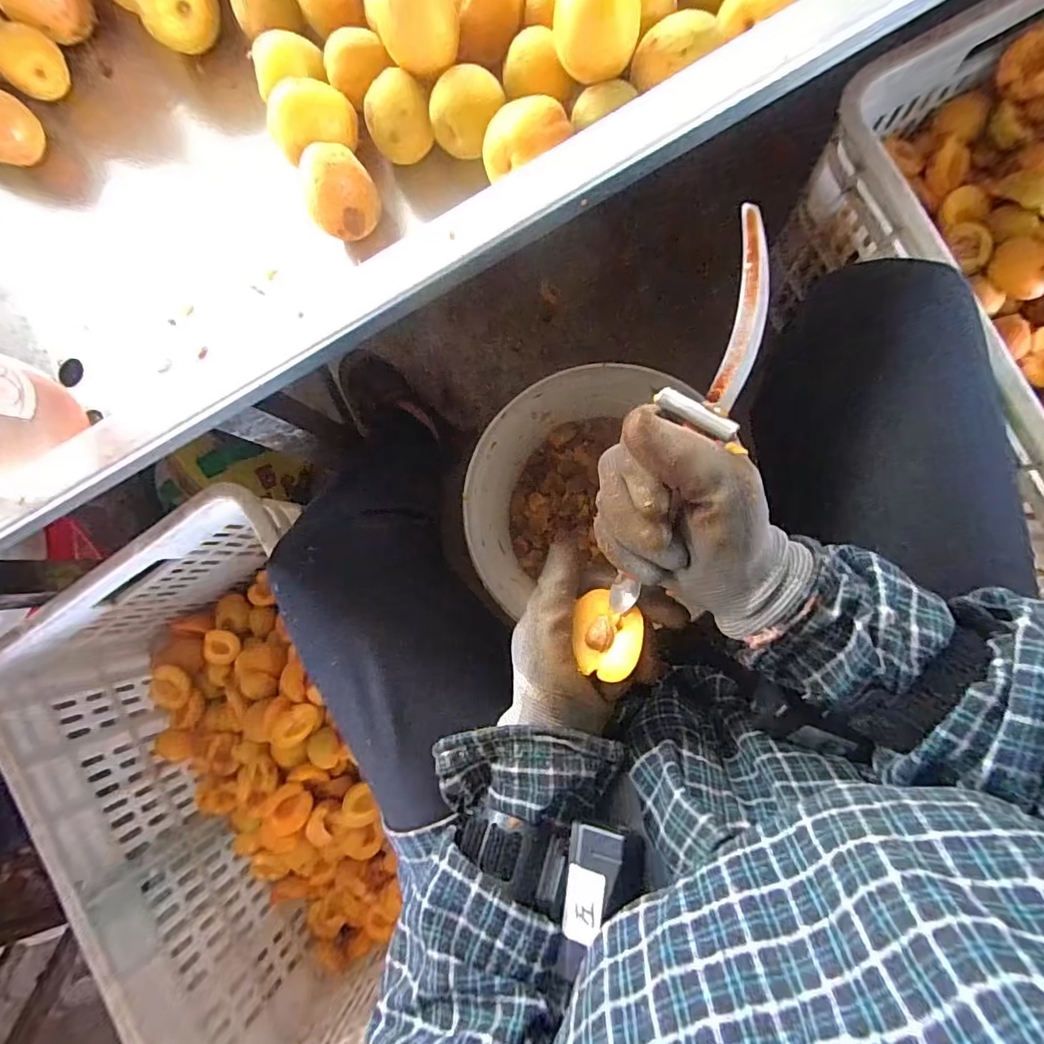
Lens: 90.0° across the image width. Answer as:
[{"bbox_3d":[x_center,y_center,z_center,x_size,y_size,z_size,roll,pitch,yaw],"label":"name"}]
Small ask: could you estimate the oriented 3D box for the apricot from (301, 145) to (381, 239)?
[{"bbox_3d":[-0.100,-0.184,0.291,0.033,0.033,0.037,-7,85,6],"label":"apricot"}]

